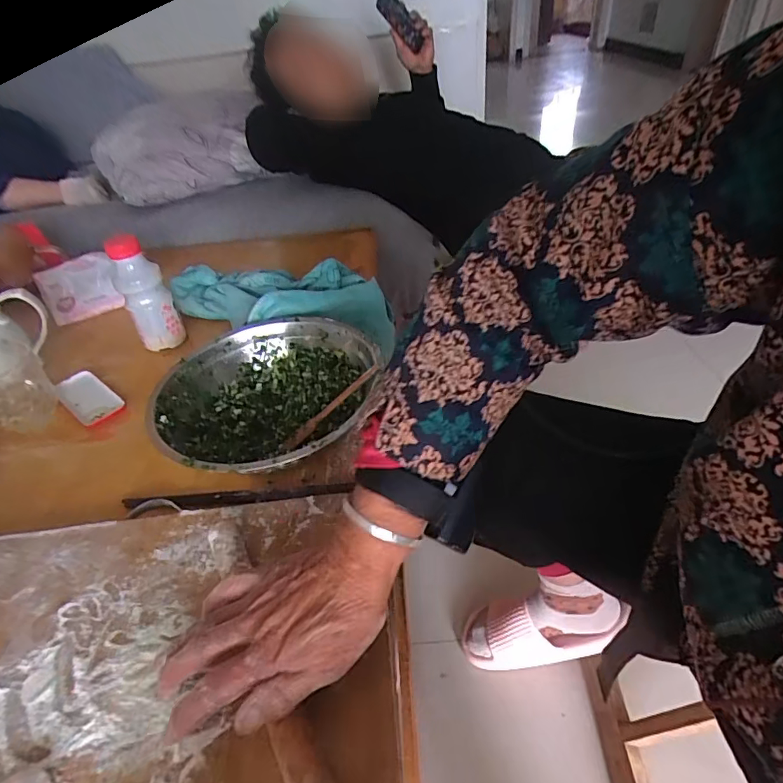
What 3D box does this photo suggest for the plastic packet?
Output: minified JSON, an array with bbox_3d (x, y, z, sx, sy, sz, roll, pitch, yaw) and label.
[{"bbox_3d":[-0.487,-0.163,0.769,0.103,0.089,0.020,-25,18,-24],"label":"plastic packet"}]

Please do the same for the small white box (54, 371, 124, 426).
[{"bbox_3d":[-0.389,0.006,0.627,0.118,0.014,0.051,23,48,33],"label":"small white box"}]

